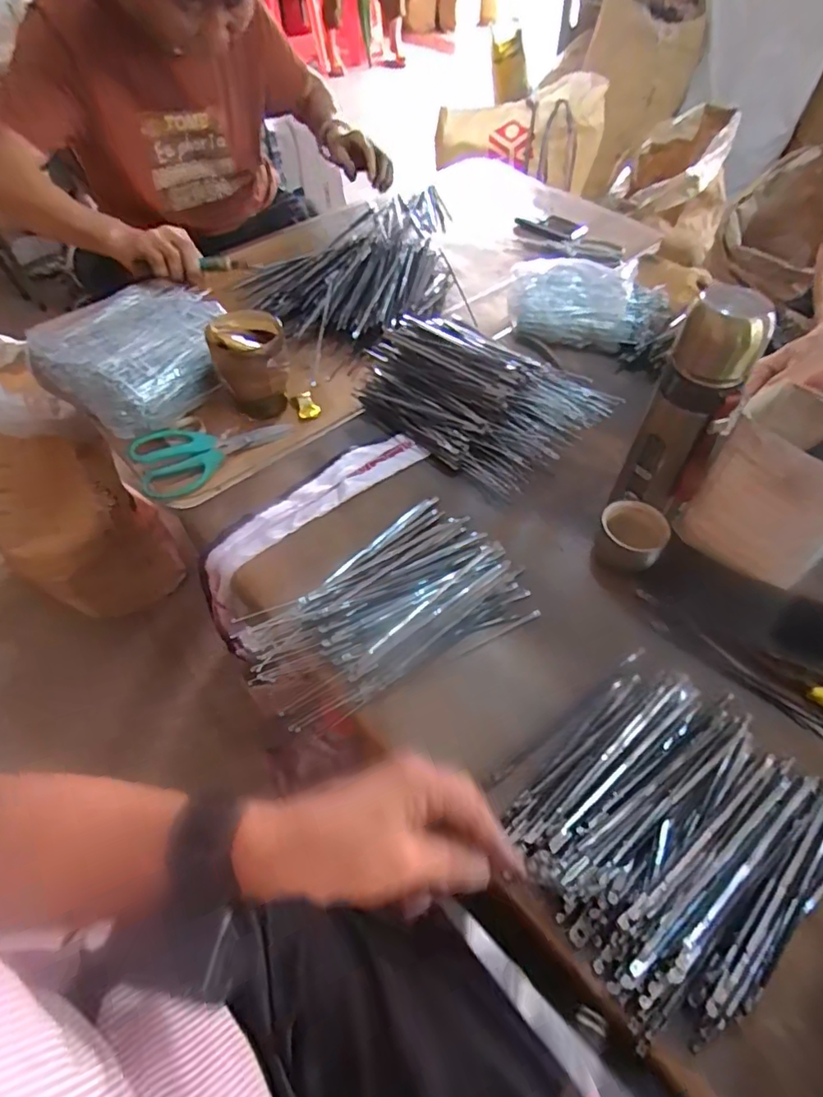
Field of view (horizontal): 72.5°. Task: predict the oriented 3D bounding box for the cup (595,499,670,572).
[{"bbox_3d":[0.217,-0.013,0.555,0.059,0.046,0.059,0,54,0],"label":"cup"}]

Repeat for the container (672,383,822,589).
[{"bbox_3d":[0.334,-0.054,0.508,0.096,0.148,0.121,-28,59,-19],"label":"container"}]

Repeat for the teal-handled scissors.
[{"bbox_3d":[-0.236,-0.124,0.664,0.178,0.023,0.086,-31,60,-20],"label":"teal-handled scissors"}]

